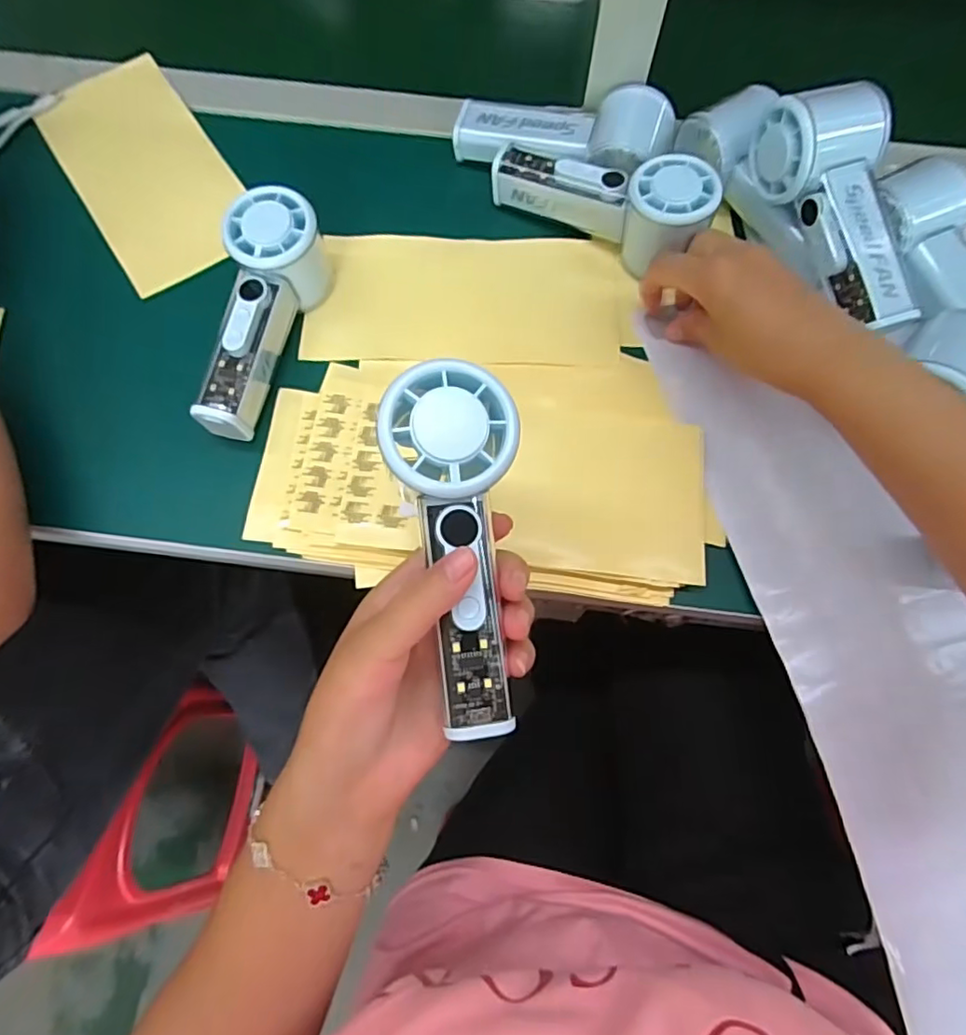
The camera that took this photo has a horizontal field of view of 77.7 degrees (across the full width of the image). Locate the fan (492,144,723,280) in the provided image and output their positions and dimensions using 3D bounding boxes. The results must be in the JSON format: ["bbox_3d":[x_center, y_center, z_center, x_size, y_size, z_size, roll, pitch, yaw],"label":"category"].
[{"bbox_3d":[0.084,-0.218,0.420,0.152,0.054,0.051,21,73,19],"label":"fan"}]

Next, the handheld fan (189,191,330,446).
[{"bbox_3d":[-0.136,-0.125,0.379,0.050,0.059,0.152,7,70,1],"label":"handheld fan"}]

